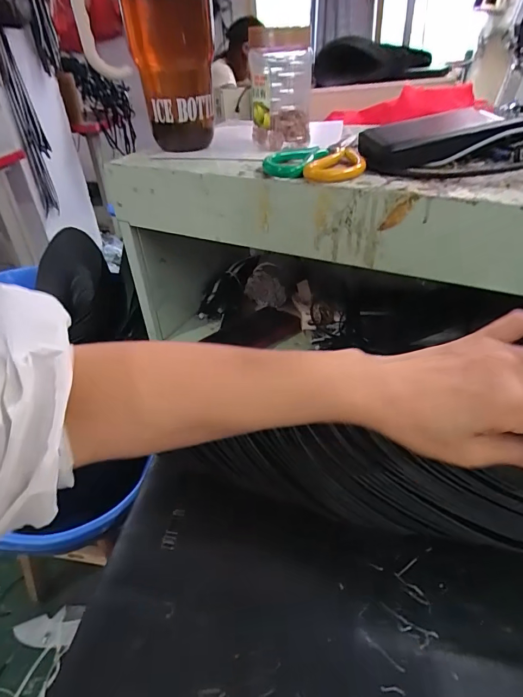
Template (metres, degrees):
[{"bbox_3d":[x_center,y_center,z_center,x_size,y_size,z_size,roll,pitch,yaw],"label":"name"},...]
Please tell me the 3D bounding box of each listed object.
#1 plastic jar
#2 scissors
[{"bbox_3d":[0.023,-0.314,0.508,0.075,0.119,0.081,-2,37,2],"label":"plastic jar"},{"bbox_3d":[0.069,-0.207,0.452,0.092,0.015,0.147,12,39,20],"label":"scissors"}]

